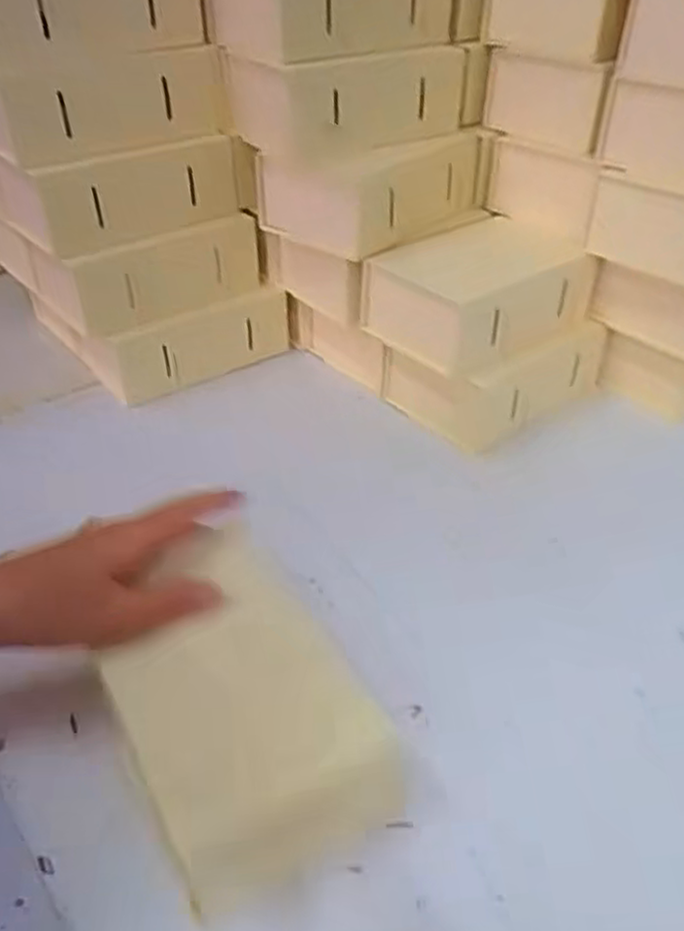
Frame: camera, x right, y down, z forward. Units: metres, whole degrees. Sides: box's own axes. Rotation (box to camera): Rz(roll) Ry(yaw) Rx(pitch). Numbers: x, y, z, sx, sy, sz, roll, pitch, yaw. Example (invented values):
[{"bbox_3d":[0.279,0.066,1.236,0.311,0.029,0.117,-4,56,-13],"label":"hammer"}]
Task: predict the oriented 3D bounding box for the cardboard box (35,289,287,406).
[{"bbox_3d":[-0.168,-0.141,0.681,0.163,0.075,0.191,-25,46,-30],"label":"cardboard box"}]

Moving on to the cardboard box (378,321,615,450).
[{"bbox_3d":[0.129,-0.080,0.599,0.157,0.056,0.106,-25,46,-30],"label":"cardboard box"}]

